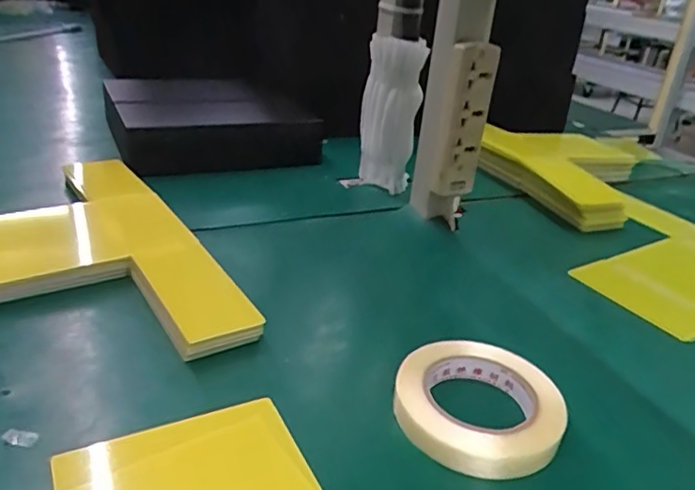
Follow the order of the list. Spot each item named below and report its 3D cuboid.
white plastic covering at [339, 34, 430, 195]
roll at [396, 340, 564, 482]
[{"bbox_3d":[0.049,-0.165,0.762,0.086,0.195,0.045,9,28,8],"label":"white plastic covering"},{"bbox_3d":[0.095,0.115,0.429,0.114,0.027,0.113,4,27,-2],"label":"roll"}]

